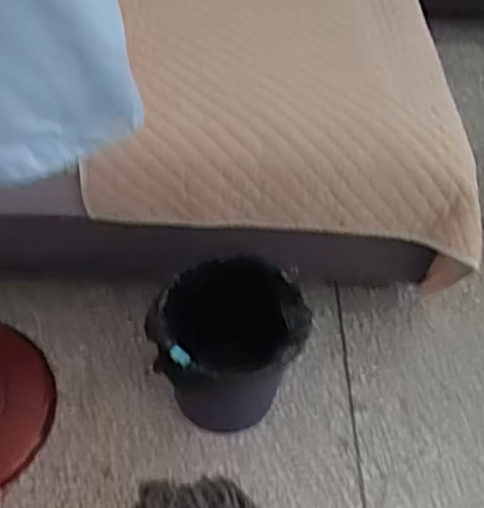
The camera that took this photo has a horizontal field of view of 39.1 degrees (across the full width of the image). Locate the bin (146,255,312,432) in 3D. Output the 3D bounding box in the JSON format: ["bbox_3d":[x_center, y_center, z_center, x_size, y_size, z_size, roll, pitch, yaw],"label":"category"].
[{"bbox_3d":[-0.020,0.173,1.262,0.257,0.294,0.231,-9,52,-12],"label":"bin"}]

